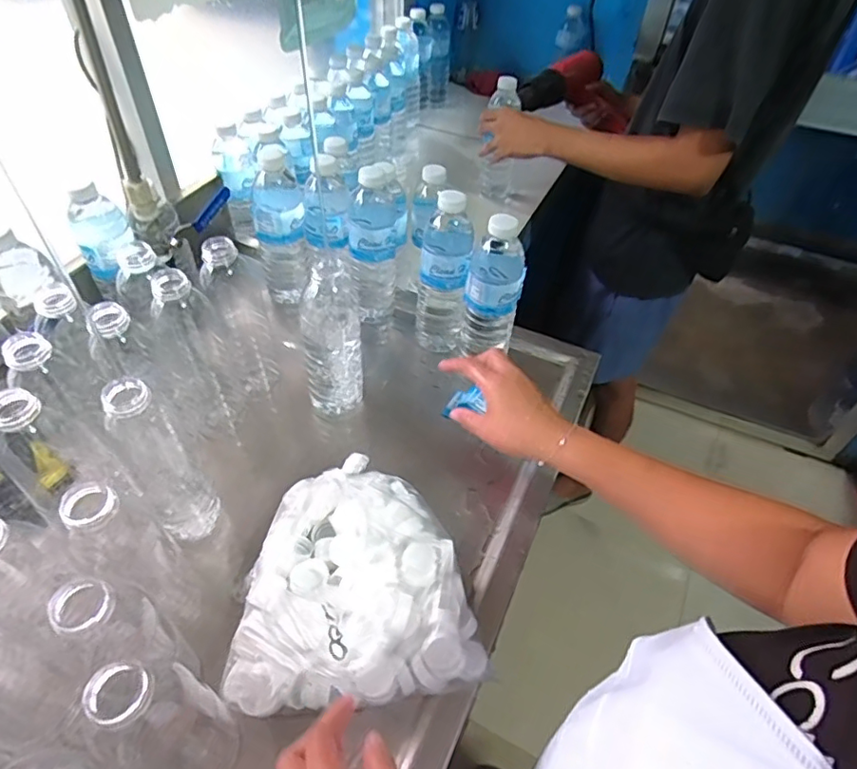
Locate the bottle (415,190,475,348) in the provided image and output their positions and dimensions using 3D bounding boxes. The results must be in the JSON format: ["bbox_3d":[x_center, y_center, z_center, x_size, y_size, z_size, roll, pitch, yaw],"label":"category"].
[{"bbox_3d":[0.018,-0.135,0.675,0.062,0.196,0.071,6,48,2],"label":"bottle"}]

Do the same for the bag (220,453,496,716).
[{"bbox_3d":[-0.071,0.167,0.513,0.210,0.086,0.220,-7,49,-9],"label":"bag"}]

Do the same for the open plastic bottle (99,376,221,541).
[{"bbox_3d":[-0.235,0.072,0.496,0.056,0.201,0.051,-30,56,-26],"label":"open plastic bottle"}]

